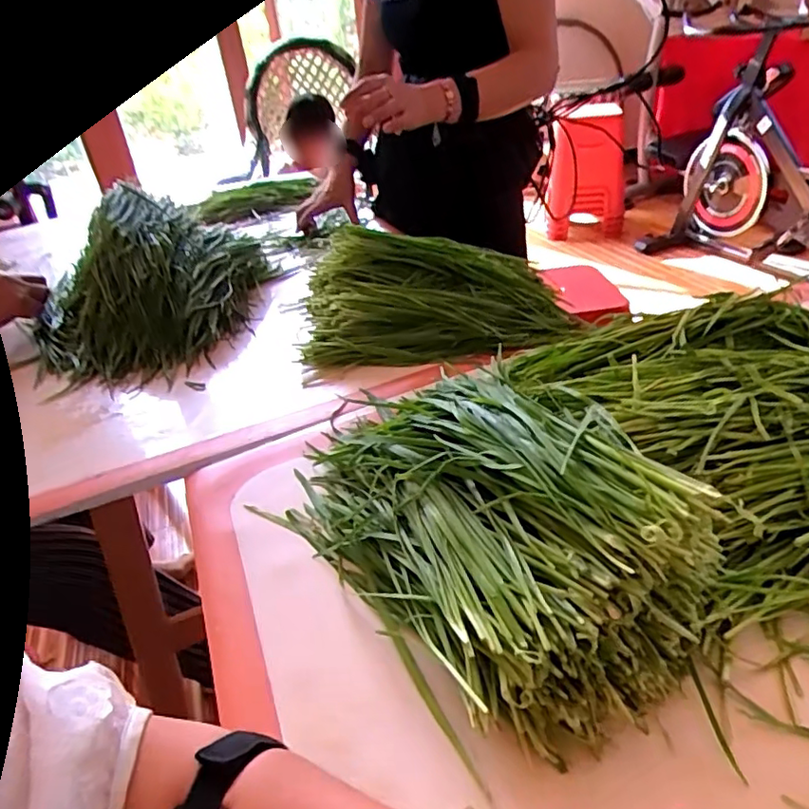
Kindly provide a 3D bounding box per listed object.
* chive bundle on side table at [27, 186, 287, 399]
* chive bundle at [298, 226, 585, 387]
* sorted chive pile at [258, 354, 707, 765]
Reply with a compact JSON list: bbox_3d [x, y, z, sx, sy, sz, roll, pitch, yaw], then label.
[{"bbox_3d":[-0.337,-0.169,0.833,0.329,0.153,0.318,-16,35,-13],"label":"chive bundle on side table"},{"bbox_3d":[0.031,-0.140,0.758,0.331,0.119,0.202,-8,34,0],"label":"chive bundle"},{"bbox_3d":[0.040,0.062,0.450,0.193,0.128,0.351,-30,40,-29],"label":"sorted chive pile"}]

